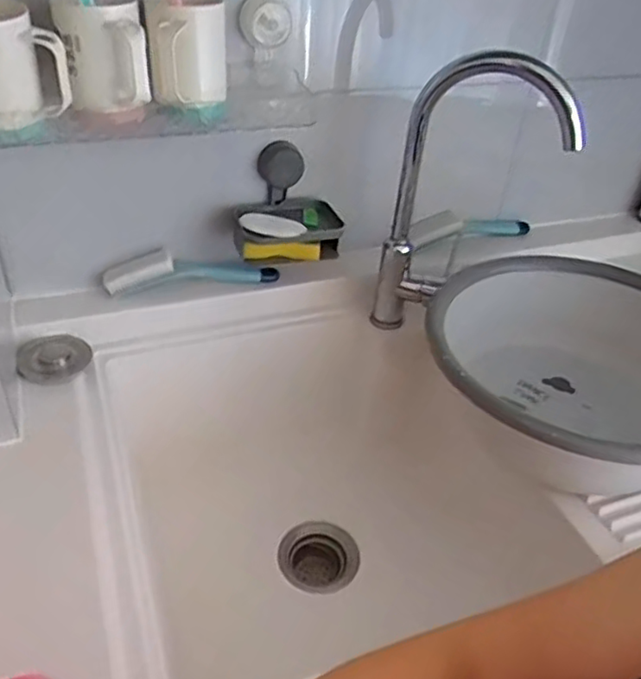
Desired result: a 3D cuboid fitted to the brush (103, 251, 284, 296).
[{"bbox_3d":[-0.170,-0.093,0.871,0.224,0.053,0.030,-5,38,-10],"label":"brush"}]

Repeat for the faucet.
[{"bbox_3d":[0.177,-0.154,0.794,0.208,0.368,0.094,18,40,19],"label":"faucet"}]

